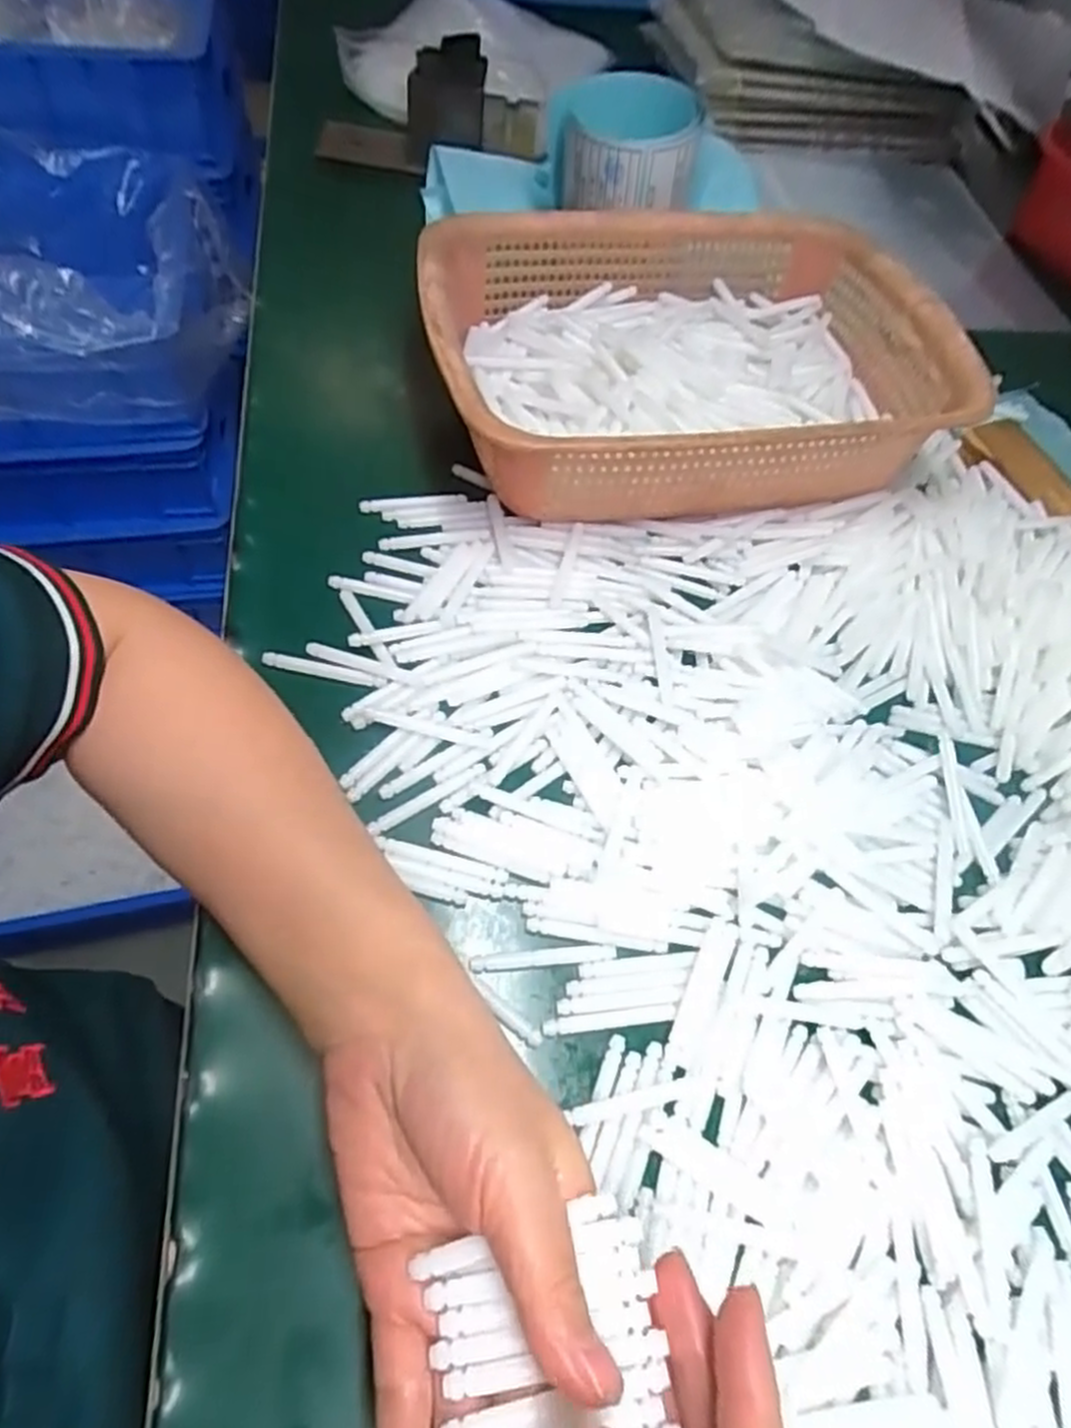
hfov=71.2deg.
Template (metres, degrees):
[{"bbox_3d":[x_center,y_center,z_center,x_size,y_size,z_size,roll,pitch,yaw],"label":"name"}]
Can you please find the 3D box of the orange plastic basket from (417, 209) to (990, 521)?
[{"bbox_3d":[0.084,-0.207,0.440,0.290,0.071,0.208,-7,62,-8],"label":"orange plastic basket"}]

